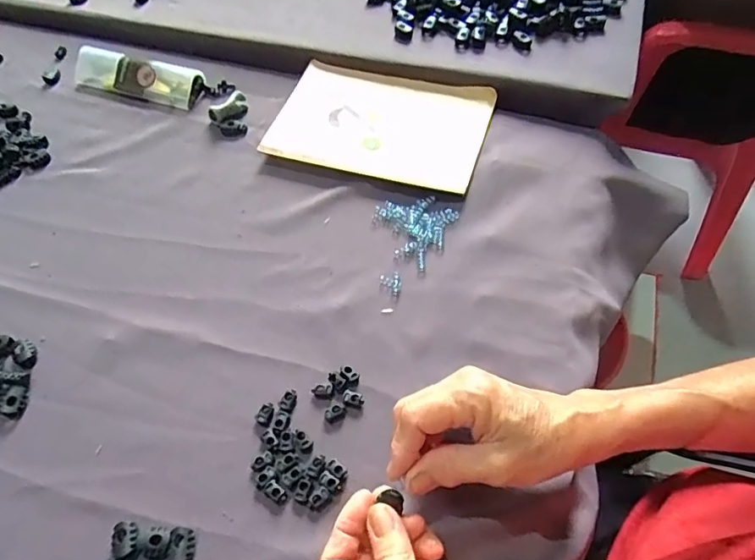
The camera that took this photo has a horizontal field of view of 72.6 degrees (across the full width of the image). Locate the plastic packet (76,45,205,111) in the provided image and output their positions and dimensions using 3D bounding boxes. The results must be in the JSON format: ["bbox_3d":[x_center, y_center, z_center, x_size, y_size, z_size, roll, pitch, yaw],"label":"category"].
[{"bbox_3d":[-0.268,-0.227,0.570,0.156,0.022,0.045,17,61,14],"label":"plastic packet"}]

